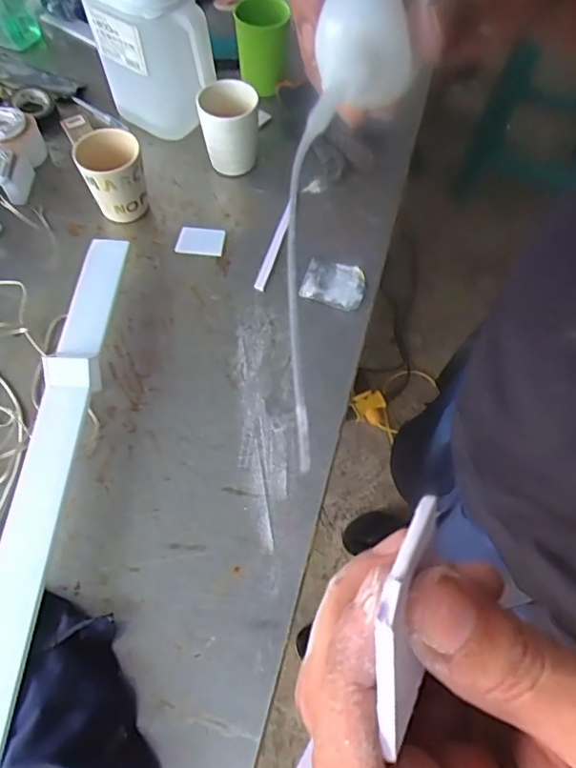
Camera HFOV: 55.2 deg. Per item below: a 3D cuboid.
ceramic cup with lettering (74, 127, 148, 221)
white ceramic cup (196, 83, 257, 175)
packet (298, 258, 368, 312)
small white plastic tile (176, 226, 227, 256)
[{"bbox_3d":[-0.206,-0.247,0.653,0.068,0.080,0.065,1,62,-1],"label":"ceramic cup with lettering"},{"bbox_3d":[-0.073,-0.318,0.696,0.069,0.100,0.062,0,62,-2],"label":"white ceramic cup"},{"bbox_3d":[0.054,-0.117,0.640,0.070,0.013,0.056,14,62,6],"label":"packet"},{"bbox_3d":[-0.107,-0.175,0.674,0.057,0.006,0.038,2,62,-1],"label":"small white plastic tile"}]

